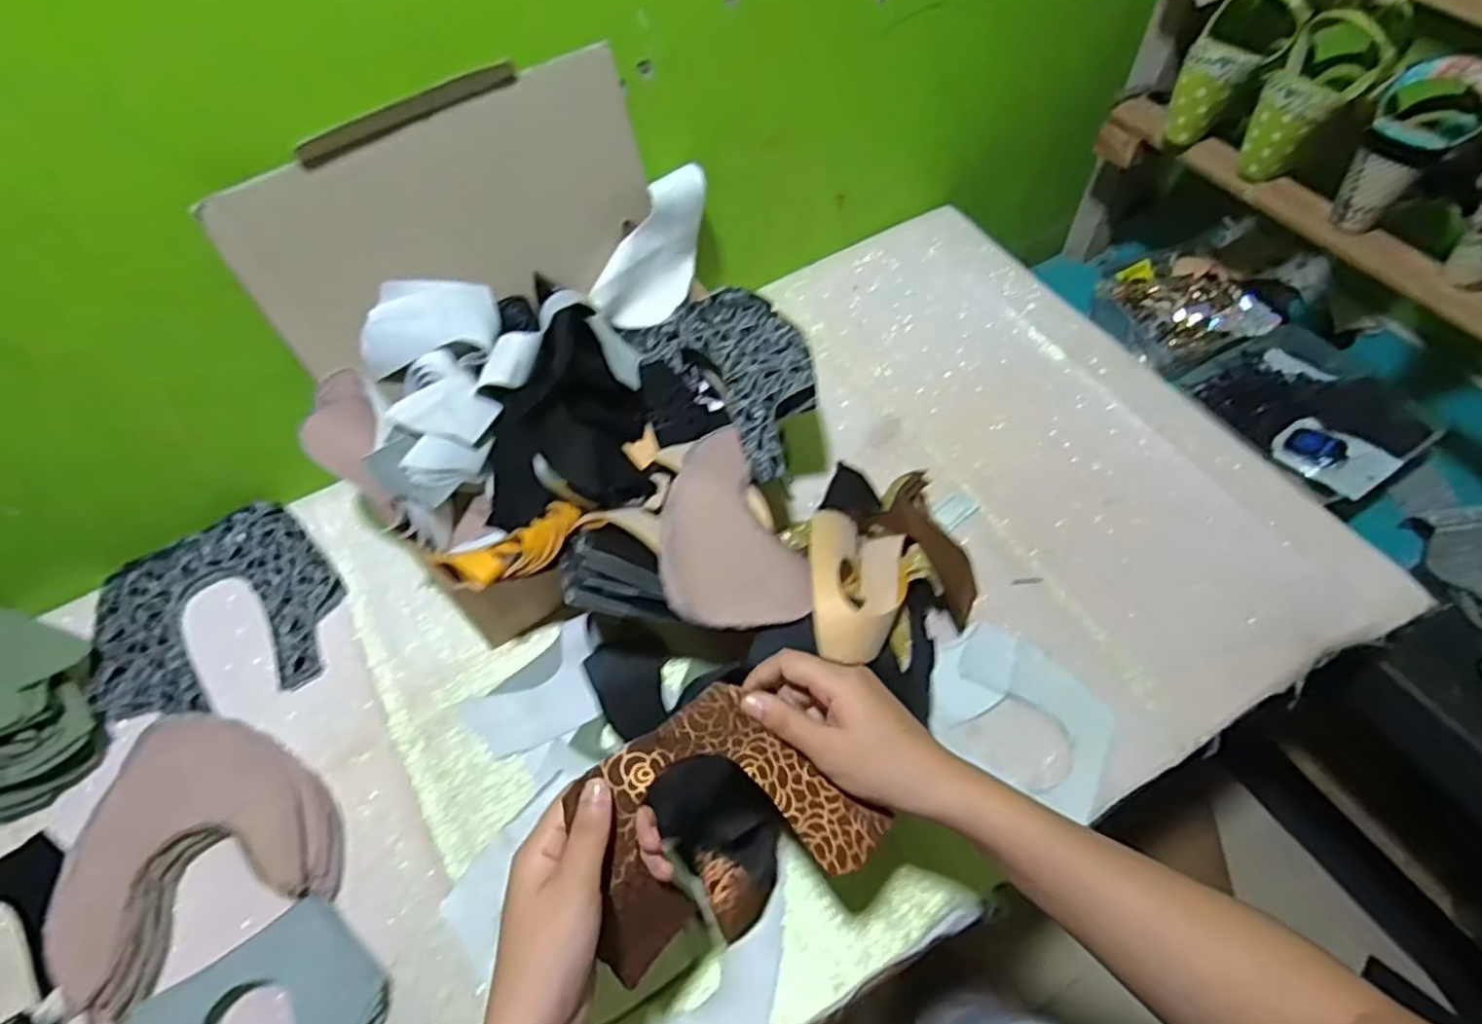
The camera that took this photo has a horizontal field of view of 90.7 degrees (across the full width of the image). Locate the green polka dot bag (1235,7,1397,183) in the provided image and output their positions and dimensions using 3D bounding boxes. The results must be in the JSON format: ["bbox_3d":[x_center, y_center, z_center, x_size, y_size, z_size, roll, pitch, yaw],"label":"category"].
[{"bbox_3d":[0.524,-0.380,0.671,0.078,0.127,0.082,32,64,20],"label":"green polka dot bag"}]

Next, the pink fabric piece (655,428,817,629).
[{"bbox_3d":[-0.009,0.006,0.538,0.102,0.040,0.157,-7,57,-2],"label":"pink fabric piece"}]

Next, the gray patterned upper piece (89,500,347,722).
[{"bbox_3d":[-0.453,0.082,0.637,0.184,0.013,0.177,-17,63,-12],"label":"gray patterned upper piece"}]

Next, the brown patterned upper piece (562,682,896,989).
[{"bbox_3d":[-0.015,0.170,0.389,0.149,0.062,0.114,-34,63,-18],"label":"brown patterned upper piece"}]

